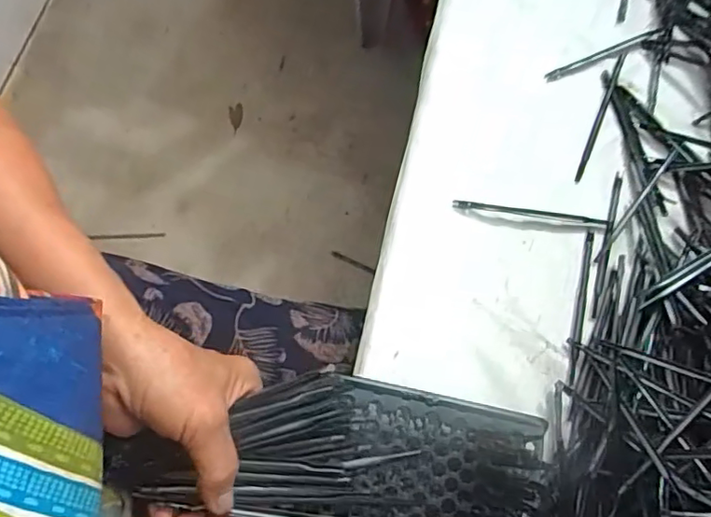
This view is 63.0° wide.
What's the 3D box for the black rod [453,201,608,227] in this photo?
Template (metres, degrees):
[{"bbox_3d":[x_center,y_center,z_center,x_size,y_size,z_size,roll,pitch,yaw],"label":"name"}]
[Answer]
[{"bbox_3d":[0.147,-0.039,0.486,0.129,0.007,0.008,8,74,0],"label":"black rod"}]

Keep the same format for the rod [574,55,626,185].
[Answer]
[{"bbox_3d":[0.221,-0.127,0.523,0.006,0.006,0.139,23,75,7],"label":"rod"}]

